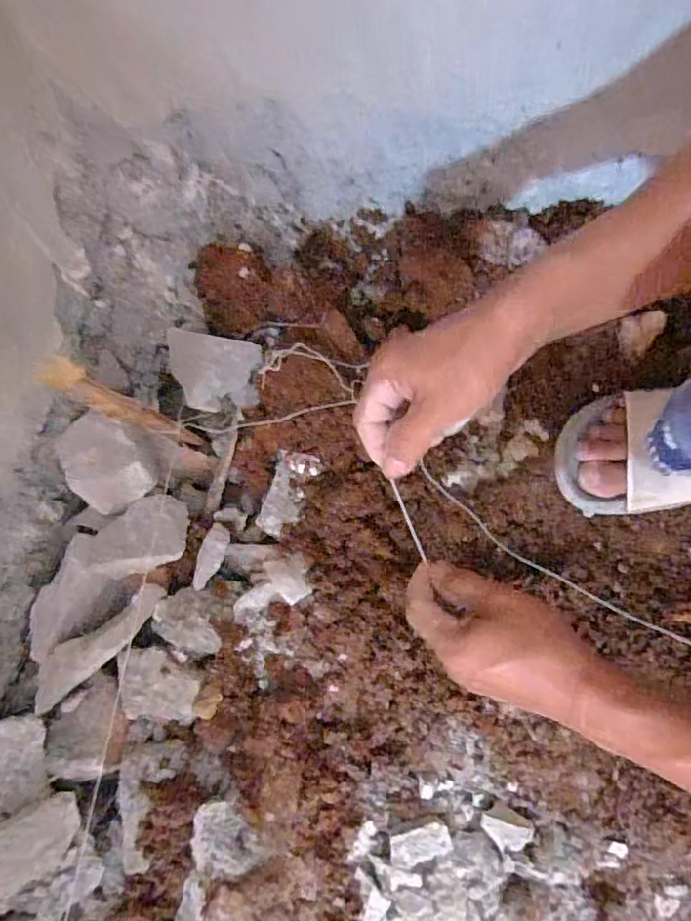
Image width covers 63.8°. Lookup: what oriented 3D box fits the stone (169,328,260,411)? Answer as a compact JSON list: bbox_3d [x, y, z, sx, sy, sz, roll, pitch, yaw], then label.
[{"bbox_3d":[-0.134,-0.091,0.567,0.091,0.020,0.075,6,83,-18],"label":"stone"}]

